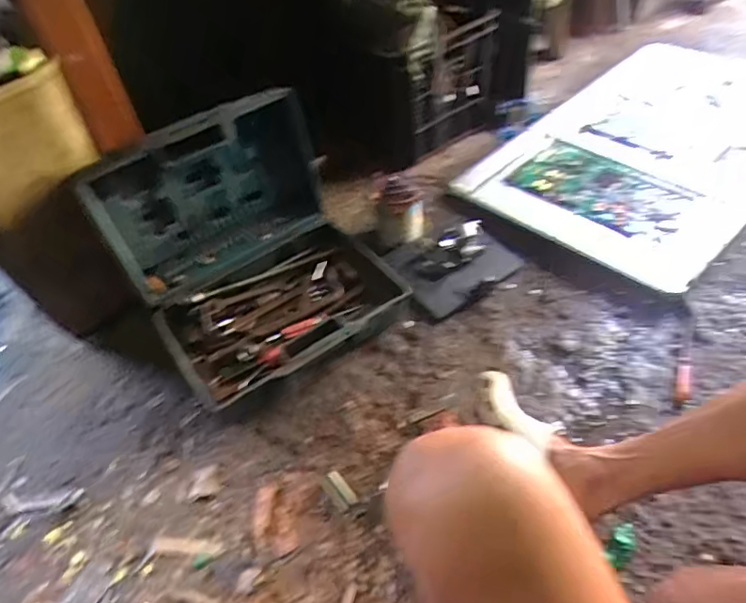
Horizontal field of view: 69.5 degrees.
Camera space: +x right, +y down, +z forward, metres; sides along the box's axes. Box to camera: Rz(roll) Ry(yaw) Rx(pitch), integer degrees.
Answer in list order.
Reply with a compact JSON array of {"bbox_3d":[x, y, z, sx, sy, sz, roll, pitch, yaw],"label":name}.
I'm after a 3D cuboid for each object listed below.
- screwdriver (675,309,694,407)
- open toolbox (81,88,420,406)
[{"bbox_3d":[0.550,0.094,0.940,0.023,0.015,0.216,15,52,22],"label":"screwdriver"},{"bbox_3d":[-0.204,-0.089,0.986,0.418,0.360,0.374,-34,51,-20],"label":"open toolbox"}]

